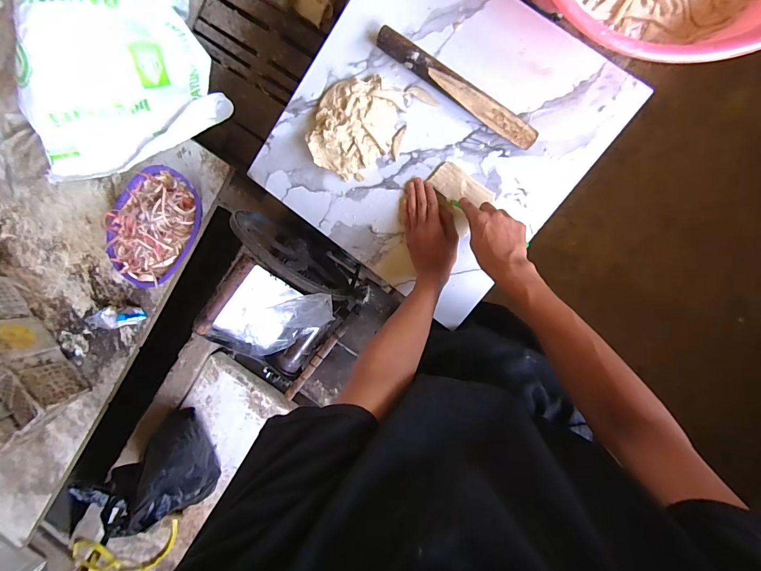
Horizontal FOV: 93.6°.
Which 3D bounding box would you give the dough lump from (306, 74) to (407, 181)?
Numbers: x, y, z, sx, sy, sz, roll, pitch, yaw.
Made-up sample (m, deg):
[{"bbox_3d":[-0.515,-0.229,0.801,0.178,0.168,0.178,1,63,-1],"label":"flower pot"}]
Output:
[{"bbox_3d":[-0.041,-0.273,0.616,0.155,0.043,0.169,14,98,6],"label":"dough lump"}]

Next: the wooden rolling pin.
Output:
[{"bbox_3d":[0.124,-0.322,0.588,0.302,0.035,0.032,37,99,3],"label":"wooden rolling pin"}]

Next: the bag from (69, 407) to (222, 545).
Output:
[{"bbox_3d":[-0.556,0.470,0.886,0.192,0.286,0.207,-28,91,10],"label":"bag"}]

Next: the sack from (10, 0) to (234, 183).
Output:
[{"bbox_3d":[-0.596,-0.604,0.789,0.425,0.176,0.671,-5,95,9],"label":"sack"}]

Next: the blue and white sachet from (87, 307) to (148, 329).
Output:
[{"bbox_3d":[-0.712,0.085,0.963,0.150,0.065,0.059,-8,95,9],"label":"blue and white sachet"}]

